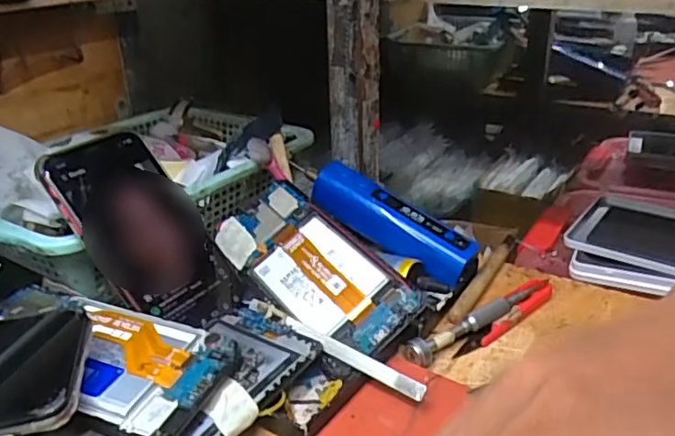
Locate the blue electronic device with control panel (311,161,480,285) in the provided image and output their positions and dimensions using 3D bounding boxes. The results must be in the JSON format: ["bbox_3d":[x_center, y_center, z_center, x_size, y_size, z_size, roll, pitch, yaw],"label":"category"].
[{"bbox_3d":[0.039,0.003,0.451,0.129,0.033,0.026,31,37,18],"label":"blue electronic device with control panel"}]

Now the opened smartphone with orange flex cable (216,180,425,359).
[{"bbox_3d":[-0.017,0.031,0.389,0.067,0.006,0.149,-43,53,-11],"label":"opened smartphone with orange flex cable"}]

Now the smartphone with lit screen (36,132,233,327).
[{"bbox_3d":[-0.119,0.008,0.378,0.070,0.132,0.014,-37,5,-37],"label":"smartphone with lit screen"}]

